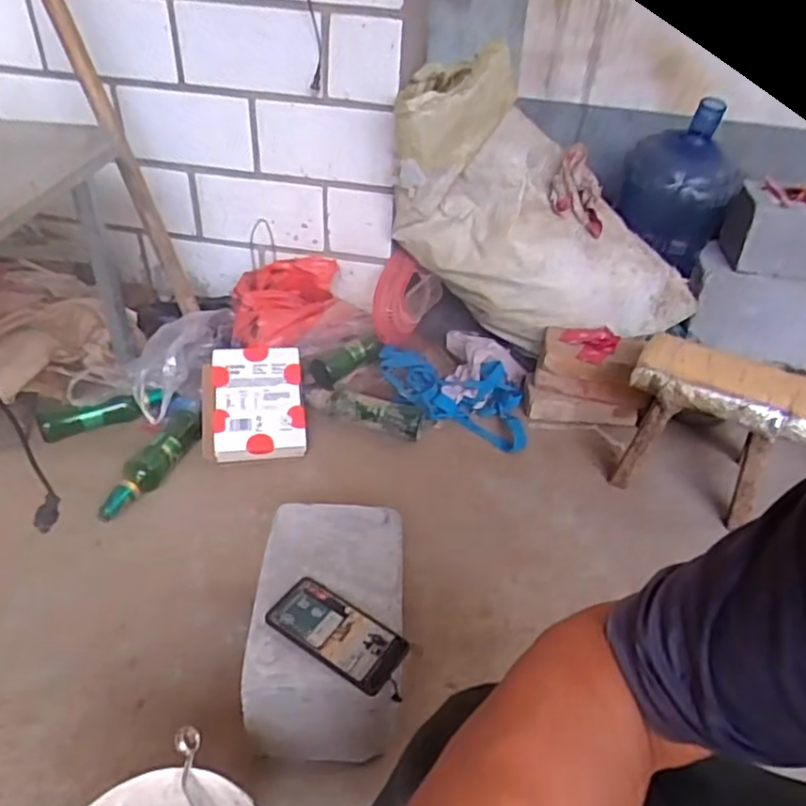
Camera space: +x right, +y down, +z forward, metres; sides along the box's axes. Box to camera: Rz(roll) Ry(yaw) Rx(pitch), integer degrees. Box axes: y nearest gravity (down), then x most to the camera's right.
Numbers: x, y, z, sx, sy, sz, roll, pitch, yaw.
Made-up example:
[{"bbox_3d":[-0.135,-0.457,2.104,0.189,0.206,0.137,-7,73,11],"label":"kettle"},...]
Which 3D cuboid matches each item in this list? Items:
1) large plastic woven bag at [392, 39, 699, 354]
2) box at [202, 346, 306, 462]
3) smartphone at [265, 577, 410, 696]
[{"bbox_3d":[0.273,-0.359,1.266,0.580,0.479,0.240,1,37,-4],"label":"large plastic woven bag"},{"bbox_3d":[-0.300,0.002,1.291,0.197,0.063,0.238,-4,71,-10],"label":"box"},{"bbox_3d":[-0.077,0.267,0.757,0.163,0.013,0.077,25,42,26],"label":"smartphone"}]

